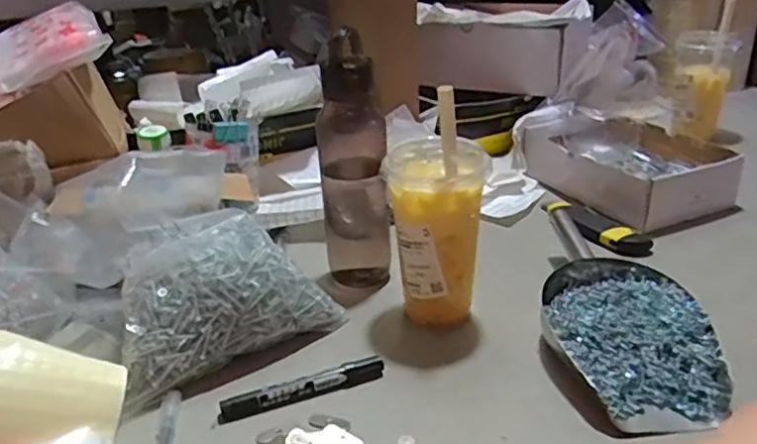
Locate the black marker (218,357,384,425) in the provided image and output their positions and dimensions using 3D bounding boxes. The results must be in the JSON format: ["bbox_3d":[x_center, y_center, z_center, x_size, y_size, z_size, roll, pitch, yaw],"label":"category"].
[{"bbox_3d":[-0.059,0.132,0.499,0.133,0.016,0.015,-12,27,-18],"label":"black marker"}]

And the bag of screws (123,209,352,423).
[{"bbox_3d":[-0.144,0.059,0.558,0.192,0.096,0.122,-18,29,-29],"label":"bag of screws"}]

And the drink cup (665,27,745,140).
[{"bbox_3d":[0.504,-0.211,0.990,0.088,0.157,0.083,-2,25,1],"label":"drink cup"}]

